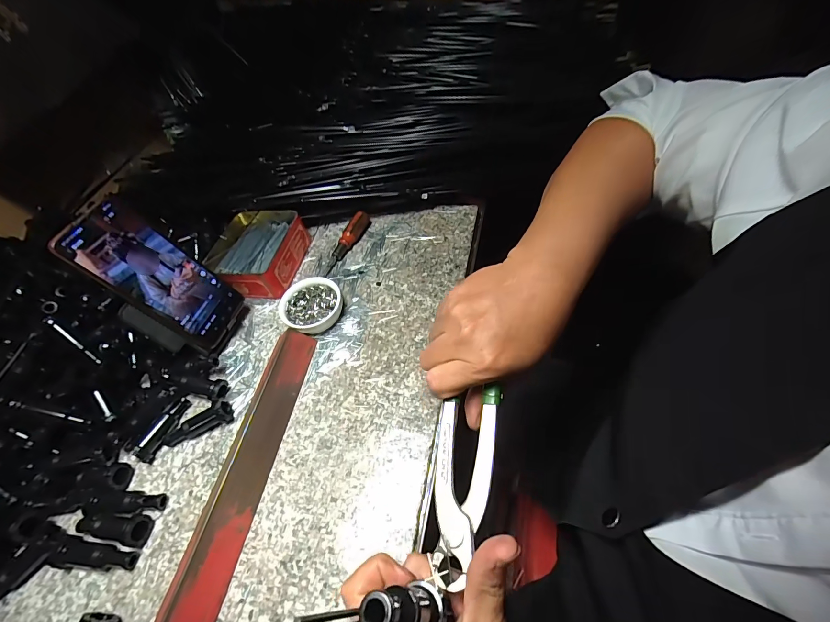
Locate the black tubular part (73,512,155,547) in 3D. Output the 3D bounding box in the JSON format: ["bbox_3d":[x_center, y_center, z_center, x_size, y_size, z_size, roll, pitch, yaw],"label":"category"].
[{"bbox_3d":[-0.266,0.187,0.320,0.068,0.019,0.023,4,55,13],"label":"black tubular part"}]

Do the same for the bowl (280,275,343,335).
[{"bbox_3d":[-0.123,-0.007,0.434,0.069,0.022,0.067,-5,53,7],"label":"bowl"}]

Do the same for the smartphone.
[{"bbox_3d":[-0.265,-0.035,0.383,0.009,0.165,0.080,-7,49,36],"label":"smartphone"}]

